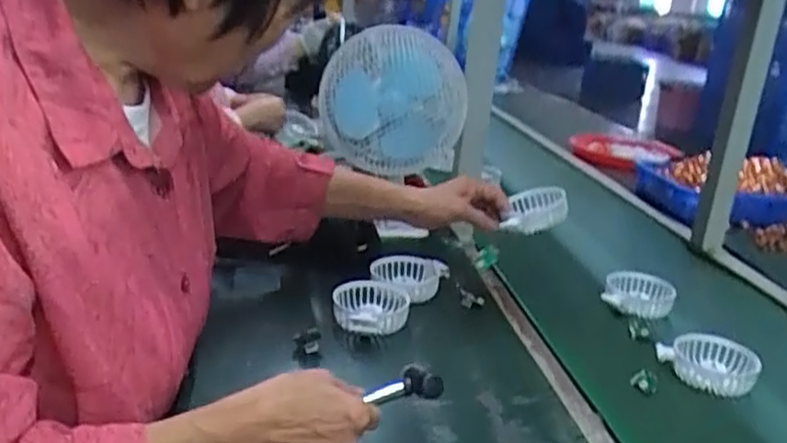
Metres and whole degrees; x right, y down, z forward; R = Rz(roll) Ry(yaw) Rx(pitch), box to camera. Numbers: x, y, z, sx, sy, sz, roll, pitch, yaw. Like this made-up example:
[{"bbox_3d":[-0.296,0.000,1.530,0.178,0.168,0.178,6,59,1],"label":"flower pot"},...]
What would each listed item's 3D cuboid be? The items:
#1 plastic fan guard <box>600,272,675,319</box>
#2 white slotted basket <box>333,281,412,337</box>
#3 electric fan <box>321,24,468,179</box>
[{"bbox_3d":[0.333,0.098,0.981,0.088,0.034,0.081,14,21,21],"label":"plastic fan guard"},{"bbox_3d":[-0.028,0.100,0.875,0.091,0.032,0.106,3,20,-8],"label":"white slotted basket"},{"bbox_3d":[-0.002,-0.190,1.154,0.224,0.214,0.143,2,20,-4],"label":"electric fan"}]

